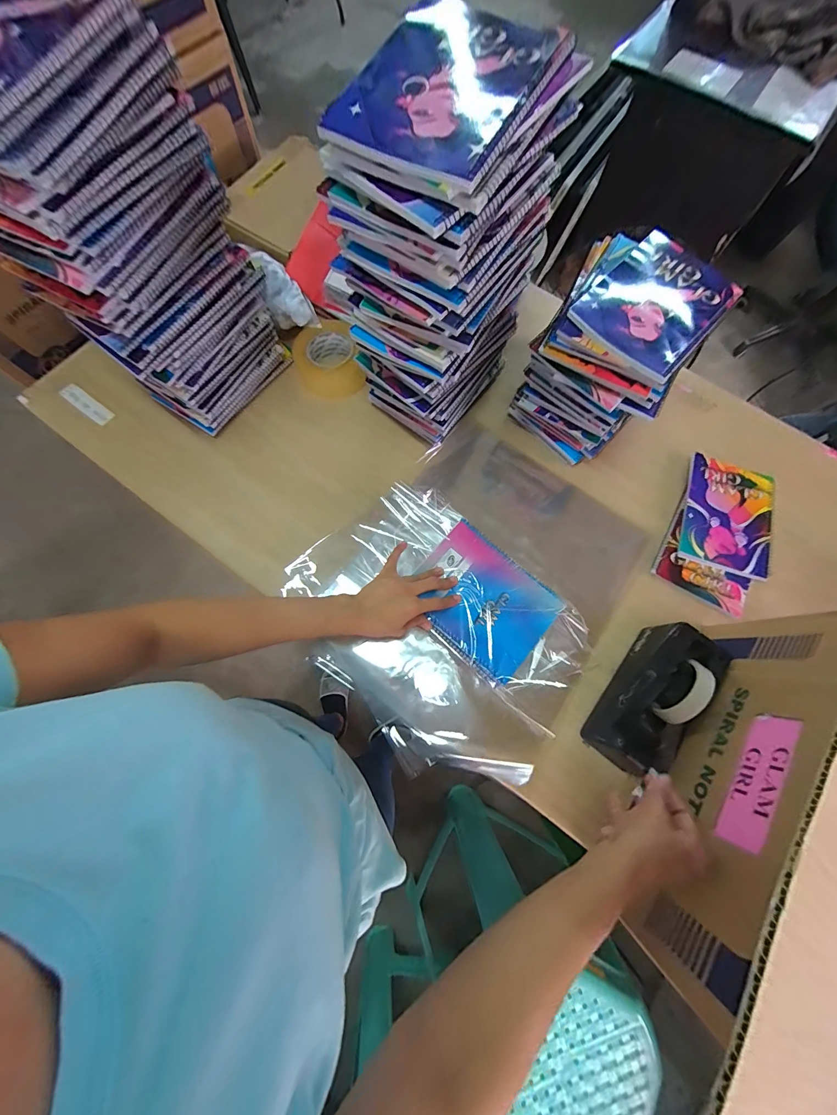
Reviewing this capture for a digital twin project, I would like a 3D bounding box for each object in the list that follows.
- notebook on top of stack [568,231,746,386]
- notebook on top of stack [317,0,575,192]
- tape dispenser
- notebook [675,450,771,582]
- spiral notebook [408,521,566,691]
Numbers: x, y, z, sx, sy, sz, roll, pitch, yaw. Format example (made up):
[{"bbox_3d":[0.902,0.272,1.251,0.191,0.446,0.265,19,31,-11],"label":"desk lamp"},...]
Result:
[{"bbox_3d":[0.308,-0.328,0.467,0.149,0.017,0.200,41,77,10],"label":"notebook on top of stack"},{"bbox_3d":[0.030,-0.397,0.305,0.144,0.016,0.198,34,80,7],"label":"notebook on top of stack"},{"bbox_3d":[0.330,0.193,0.491,0.085,0.110,0.201,38,77,9],"label":"tape dispenser"},{"bbox_3d":[0.532,-0.075,0.621,0.147,0.008,0.202,18,74,4],"label":"notebook"},{"bbox_3d":[0.093,0.060,0.529,0.195,0.012,0.158,42,77,10],"label":"spiral notebook"}]

